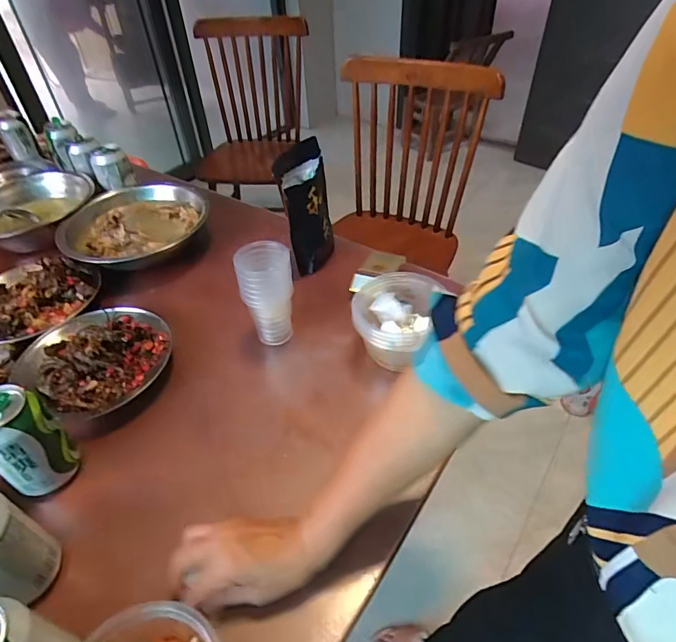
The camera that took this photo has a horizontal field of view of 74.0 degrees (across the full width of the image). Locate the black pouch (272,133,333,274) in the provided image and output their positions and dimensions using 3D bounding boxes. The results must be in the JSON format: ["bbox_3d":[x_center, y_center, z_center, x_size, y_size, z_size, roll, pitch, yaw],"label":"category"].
[{"bbox_3d":[-0.046,-0.177,0.699,0.074,0.162,0.113,9,45,13],"label":"black pouch"}]

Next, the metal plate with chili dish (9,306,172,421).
[{"bbox_3d":[-0.308,0.041,0.584,0.170,0.043,0.166,-2,43,1],"label":"metal plate with chili dish"}]

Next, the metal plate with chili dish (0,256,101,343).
[{"bbox_3d":[-0.456,-0.040,0.663,0.187,0.044,0.171,-2,43,1],"label":"metal plate with chili dish"}]

